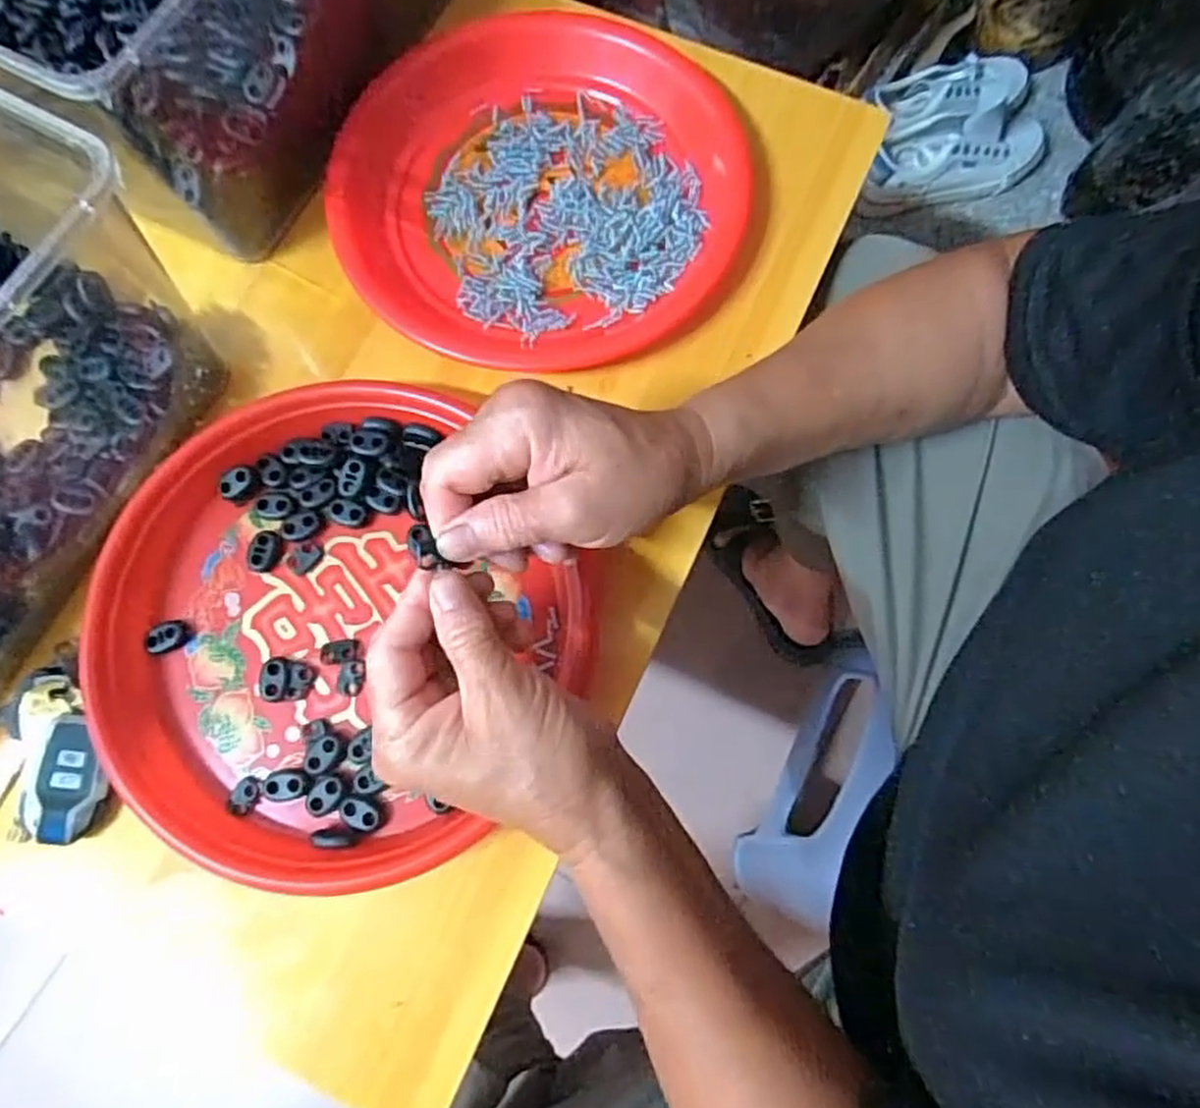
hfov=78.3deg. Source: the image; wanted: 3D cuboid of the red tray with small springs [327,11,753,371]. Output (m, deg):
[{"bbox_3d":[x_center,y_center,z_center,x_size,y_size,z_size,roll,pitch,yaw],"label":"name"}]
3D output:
[{"bbox_3d":[-0.034,-0.209,0.421,0.219,0.025,0.231,42,80,11],"label":"red tray with small springs"}]

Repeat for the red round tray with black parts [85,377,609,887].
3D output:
[{"bbox_3d":[-0.132,0.036,0.359,0.225,0.022,0.231,0,76,1],"label":"red round tray with black parts"}]

